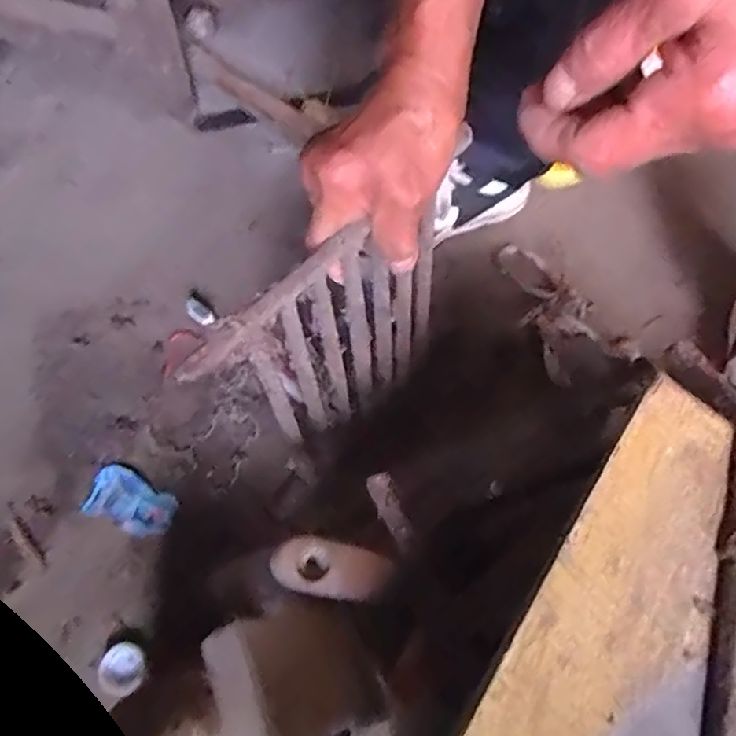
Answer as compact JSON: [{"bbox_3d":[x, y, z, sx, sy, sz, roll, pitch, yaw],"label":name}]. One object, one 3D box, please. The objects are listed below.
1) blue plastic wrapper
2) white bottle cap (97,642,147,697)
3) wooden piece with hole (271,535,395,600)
[{"bbox_3d":[-0.196,0.112,0.483,0.068,0.012,0.043,23,69,6],"label":"blue plastic wrapper"},{"bbox_3d":[-0.184,0.226,0.438,0.033,0.009,0.034,1,68,-2],"label":"white bottle cap"},{"bbox_3d":[-0.019,0.107,0.312,0.062,0.007,0.028,9,68,1],"label":"wooden piece with hole"}]

